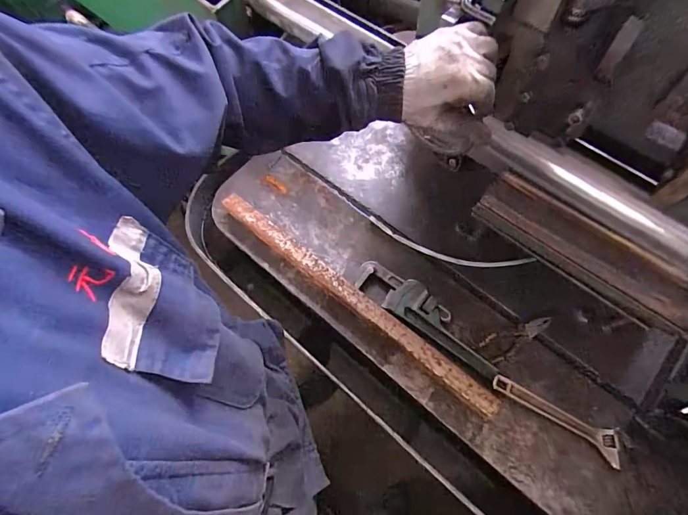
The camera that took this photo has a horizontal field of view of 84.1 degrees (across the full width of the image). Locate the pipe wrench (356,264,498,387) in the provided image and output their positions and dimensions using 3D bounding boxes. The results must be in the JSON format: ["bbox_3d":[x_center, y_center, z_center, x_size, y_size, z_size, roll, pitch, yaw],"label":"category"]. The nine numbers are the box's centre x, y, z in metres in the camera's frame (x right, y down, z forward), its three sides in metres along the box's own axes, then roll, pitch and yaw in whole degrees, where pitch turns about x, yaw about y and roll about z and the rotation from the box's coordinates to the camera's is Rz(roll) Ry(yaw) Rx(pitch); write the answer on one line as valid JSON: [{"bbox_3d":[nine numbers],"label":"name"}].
[{"bbox_3d":[0.189,0.138,0.886,0.383,0.041,0.103,41,75,17],"label":"pipe wrench"}]

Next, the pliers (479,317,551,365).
[{"bbox_3d":[0.402,0.180,0.877,0.197,0.020,0.058,-18,67,-20],"label":"pliers"}]

